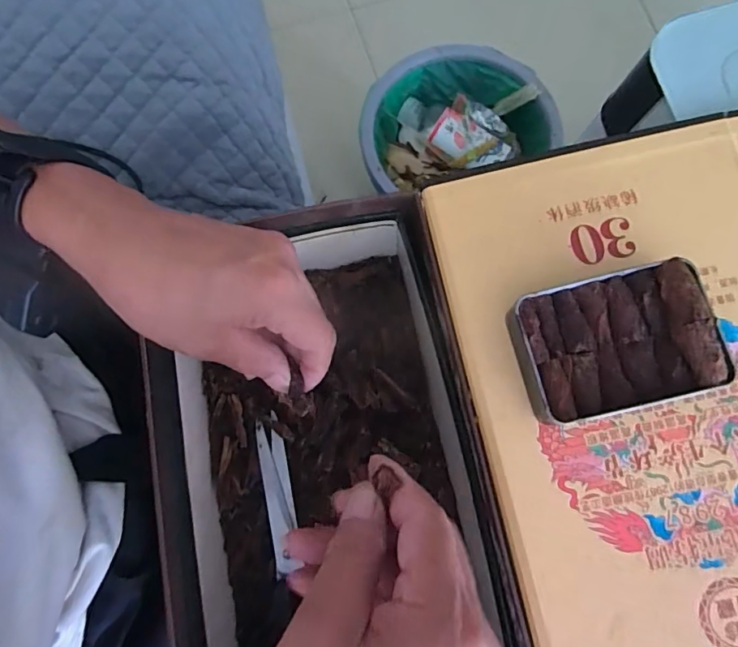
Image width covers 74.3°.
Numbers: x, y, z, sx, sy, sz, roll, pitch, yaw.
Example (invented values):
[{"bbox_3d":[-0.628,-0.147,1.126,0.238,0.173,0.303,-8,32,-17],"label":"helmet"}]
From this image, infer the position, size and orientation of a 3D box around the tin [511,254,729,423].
[{"bbox_3d":[0.117,0.010,0.239,0.089,0.028,0.065,-13,79,-3],"label":"tin"}]

